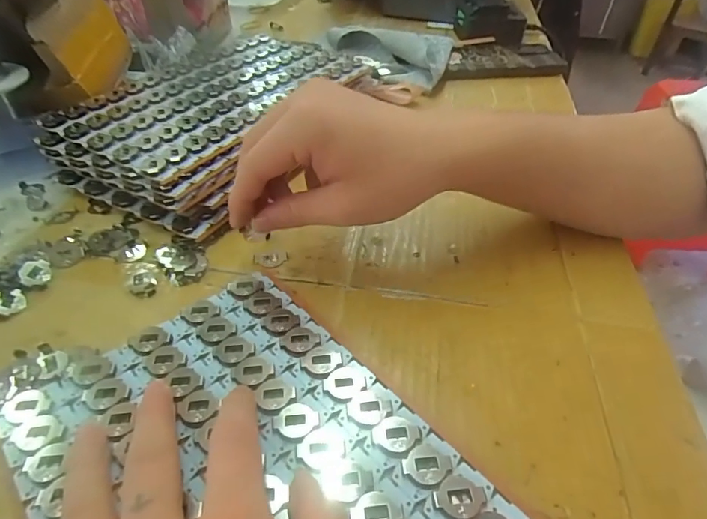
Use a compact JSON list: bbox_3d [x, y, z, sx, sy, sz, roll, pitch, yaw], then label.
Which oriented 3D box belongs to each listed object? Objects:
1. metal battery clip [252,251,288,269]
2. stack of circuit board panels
[{"bbox_3d":[-0.054,0.000,0.308,0.022,0.004,0.013,-8,43,-7],"label":"metal battery clip"},{"bbox_3d":[-0.115,-0.132,0.416,0.172,0.043,0.269,19,46,21],"label":"stack of circuit board panels"}]

